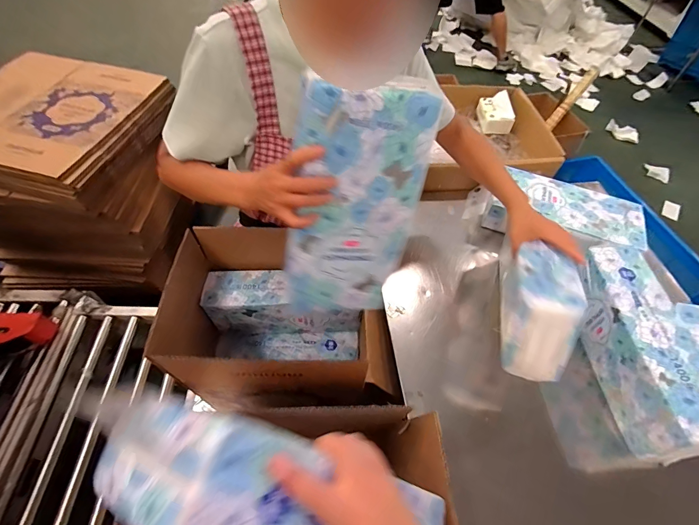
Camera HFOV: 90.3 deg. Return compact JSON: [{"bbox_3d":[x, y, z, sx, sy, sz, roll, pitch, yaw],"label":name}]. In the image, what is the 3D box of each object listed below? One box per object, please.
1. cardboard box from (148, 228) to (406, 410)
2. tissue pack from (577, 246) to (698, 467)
[{"bbox_3d":[-0.138,0.127,0.739,0.389,0.290,0.280,2,55,0],"label":"cardboard box"},{"bbox_3d":[0.525,0.158,0.648,0.098,0.155,0.356,1,55,-1],"label":"tissue pack"}]

